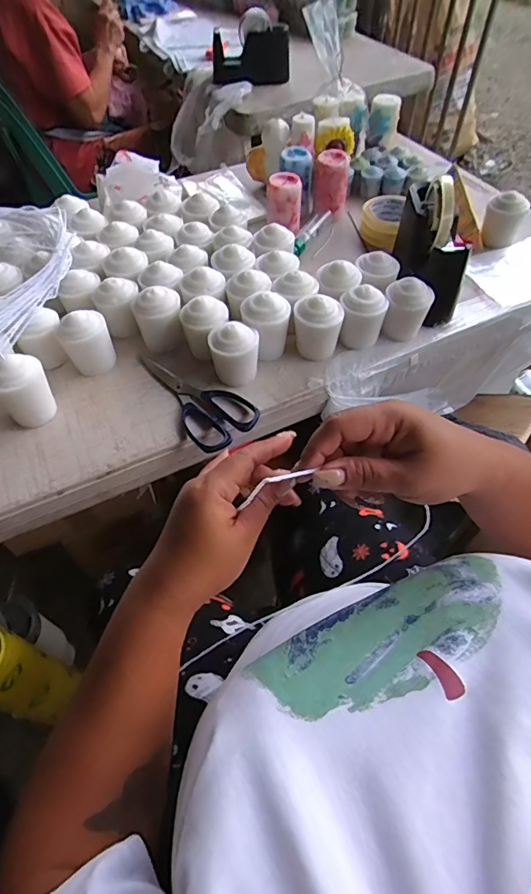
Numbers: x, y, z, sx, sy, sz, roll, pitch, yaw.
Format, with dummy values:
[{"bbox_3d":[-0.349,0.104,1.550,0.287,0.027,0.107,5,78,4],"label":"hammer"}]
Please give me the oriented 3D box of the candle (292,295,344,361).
[{"bbox_3d":[0.062,-0.145,0.563,0.054,0.076,0.056,4,55,2],"label":"candle"}]

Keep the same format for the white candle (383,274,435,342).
[{"bbox_3d":[0.172,-0.170,0.571,0.053,0.069,0.045,18,56,12],"label":"white candle"}]

